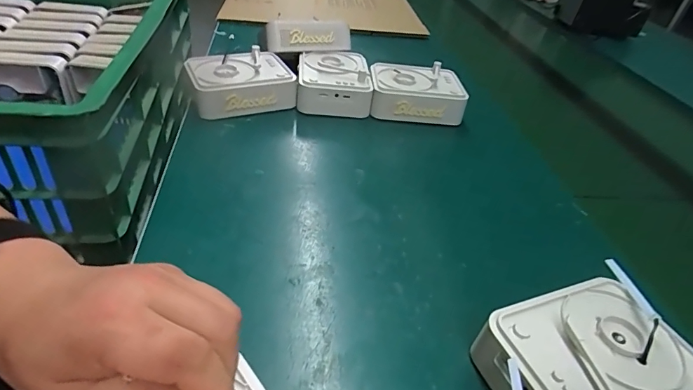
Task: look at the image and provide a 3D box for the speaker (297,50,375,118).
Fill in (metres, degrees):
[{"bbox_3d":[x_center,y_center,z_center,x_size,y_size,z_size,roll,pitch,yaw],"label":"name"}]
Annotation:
[{"bbox_3d":[-0.019,-0.157,0.581,0.098,0.056,0.117,3,38,-6],"label":"speaker"}]

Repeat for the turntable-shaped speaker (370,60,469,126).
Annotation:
[{"bbox_3d":[0.095,-0.140,0.578,0.127,0.055,0.094,7,38,-1],"label":"turntable-shaped speaker"}]

